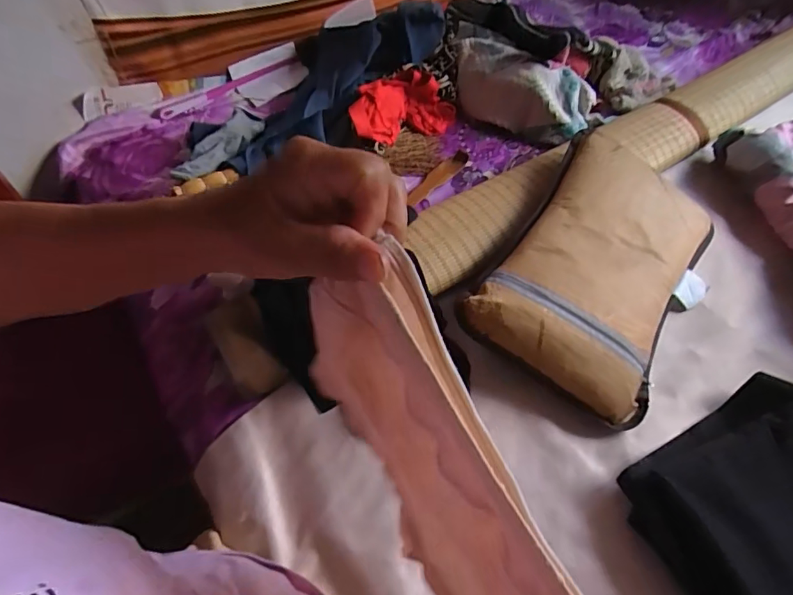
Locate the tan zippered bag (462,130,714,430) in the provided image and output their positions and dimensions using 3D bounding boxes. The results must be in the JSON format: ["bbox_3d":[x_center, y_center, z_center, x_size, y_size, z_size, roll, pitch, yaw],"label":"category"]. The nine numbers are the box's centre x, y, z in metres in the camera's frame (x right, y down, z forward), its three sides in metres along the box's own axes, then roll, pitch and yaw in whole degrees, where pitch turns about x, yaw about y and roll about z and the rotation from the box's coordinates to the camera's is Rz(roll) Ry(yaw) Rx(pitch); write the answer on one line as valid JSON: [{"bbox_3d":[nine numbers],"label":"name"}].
[{"bbox_3d":[0.286,-0.043,0.679,0.261,0.080,0.415,34,62,9],"label":"tan zippered bag"}]

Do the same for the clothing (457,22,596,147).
[{"bbox_3d":[0.232,-0.405,0.941,0.298,0.107,0.144,25,58,18],"label":"clothing"}]

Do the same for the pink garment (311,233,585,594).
[{"bbox_3d":[0.048,0.144,0.238,0.042,0.214,0.287,-26,57,-19],"label":"pink garment"}]

